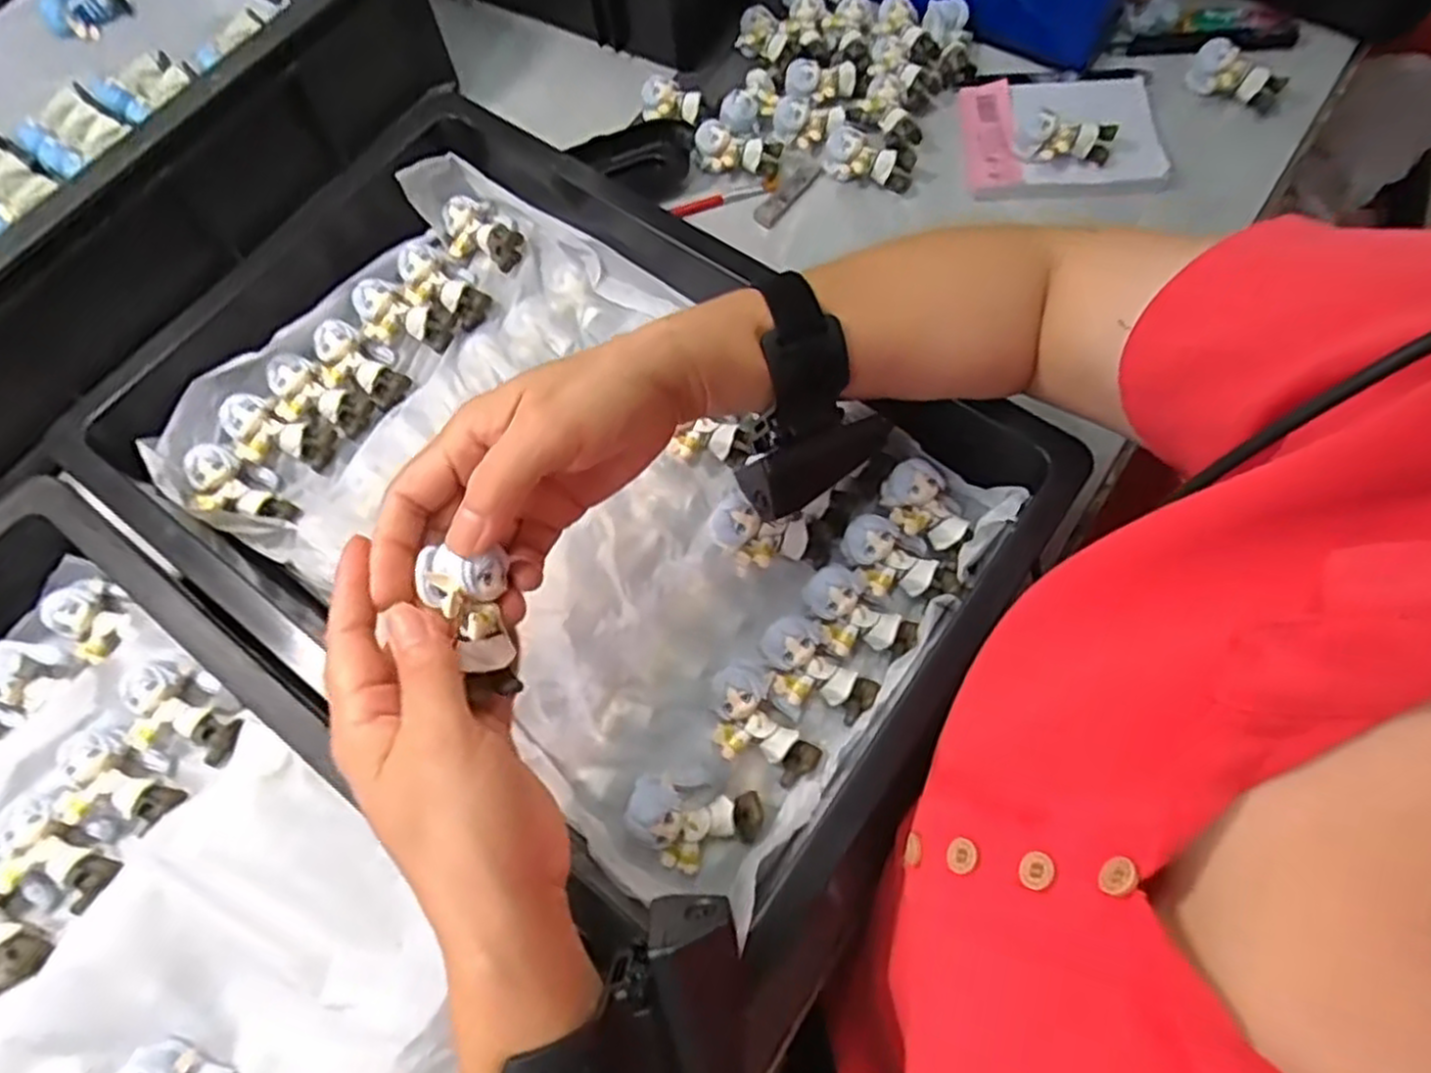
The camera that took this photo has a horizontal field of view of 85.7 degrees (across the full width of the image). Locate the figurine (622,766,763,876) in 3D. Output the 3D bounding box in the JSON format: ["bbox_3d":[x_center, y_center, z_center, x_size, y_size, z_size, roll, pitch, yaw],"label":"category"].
[{"bbox_3d":[-0.010,0.135,0.368,0.062,0.029,0.044,15,70,7],"label":"figurine"}]

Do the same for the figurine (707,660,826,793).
[{"bbox_3d":[0.022,0.095,0.384,0.042,0.029,0.062,-36,72,-12],"label":"figurine"}]

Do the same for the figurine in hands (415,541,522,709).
[{"bbox_3d":[-0.087,0.032,0.287,0.030,0.022,0.061,-23,105,-11],"label":"figurine in hands"}]

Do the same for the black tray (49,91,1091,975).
[{"bbox_3d":[-0.092,-0.043,0.427,0.488,0.087,0.310,34,73,14],"label":"black tray"}]

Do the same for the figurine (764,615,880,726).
[{"bbox_3d":[0.051,0.072,0.402,0.039,0.032,0.061,-39,72,-12],"label":"figurine"}]

